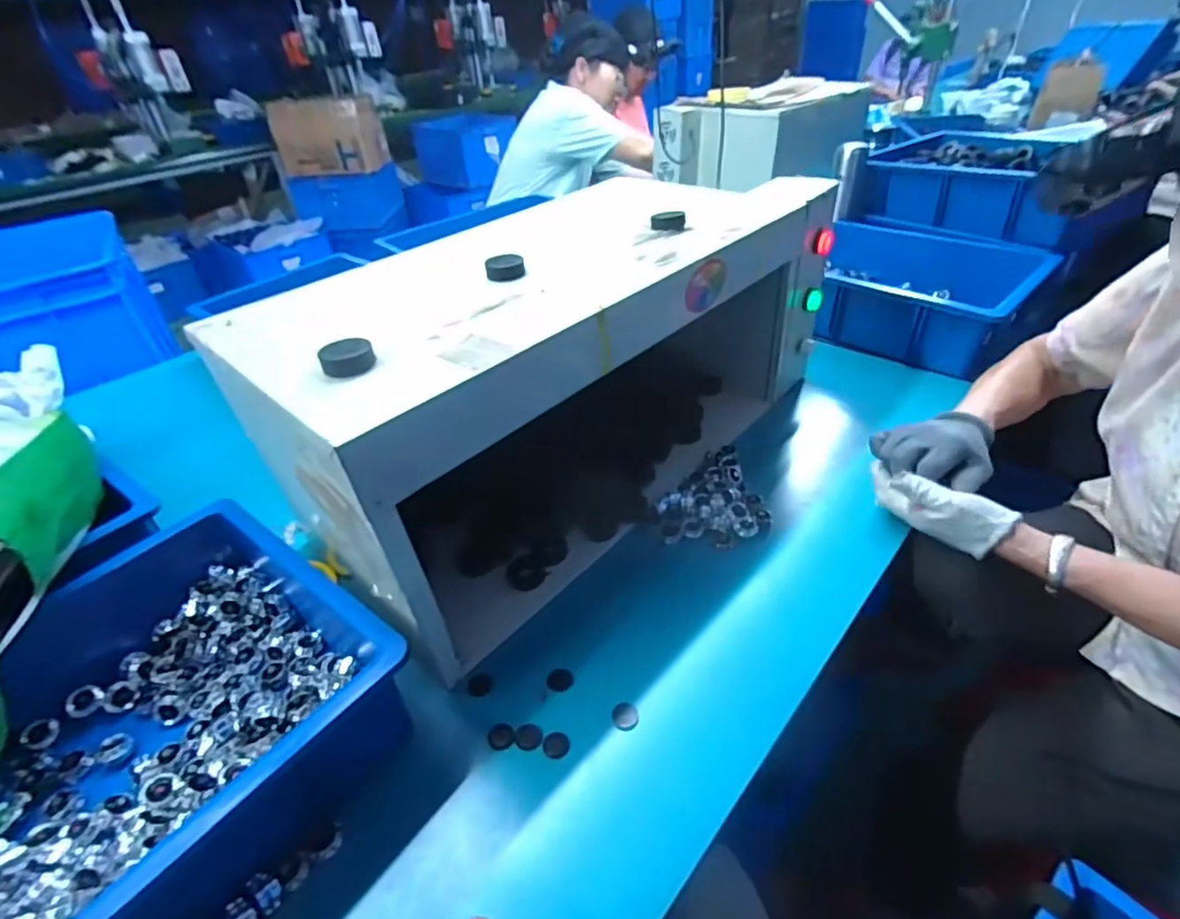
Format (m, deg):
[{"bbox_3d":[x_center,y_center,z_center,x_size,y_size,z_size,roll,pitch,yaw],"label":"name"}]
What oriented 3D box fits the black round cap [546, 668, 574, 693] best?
[{"bbox_3d":[-0.027,0.198,0.506,0.024,0.004,0.023,-3,38,2],"label":"black round cap"}]

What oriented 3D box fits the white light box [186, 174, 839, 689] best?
[{"bbox_3d":[-0.019,-0.112,0.663,0.282,0.274,0.643,28,49,35],"label":"white light box"}]

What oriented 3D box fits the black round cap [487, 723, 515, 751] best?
[{"bbox_3d":[-0.075,0.231,0.471,0.021,0.004,0.025,-29,44,-27],"label":"black round cap"}]

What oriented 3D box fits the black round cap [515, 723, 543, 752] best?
[{"bbox_3d":[-0.051,0.231,0.467,0.022,0.004,0.021,-3,38,2],"label":"black round cap"}]

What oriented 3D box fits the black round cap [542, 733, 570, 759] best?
[{"bbox_3d":[-0.028,0.234,0.461,0.021,0.004,0.020,-3,38,2],"label":"black round cap"}]

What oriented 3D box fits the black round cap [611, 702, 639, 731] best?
[{"bbox_3d":[0.030,0.217,0.475,0.022,0.004,0.023,-3,38,2],"label":"black round cap"}]

